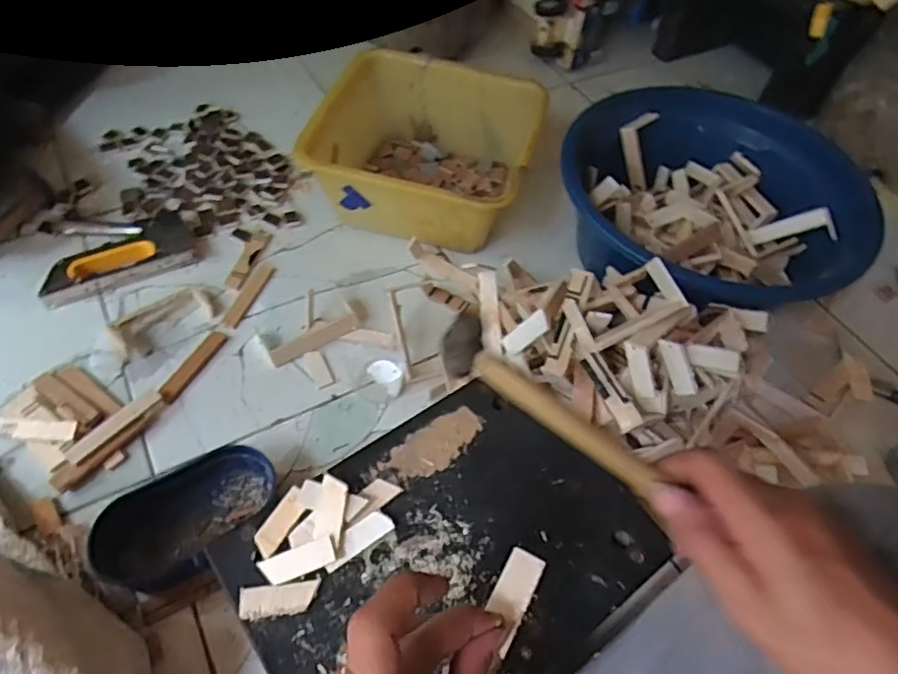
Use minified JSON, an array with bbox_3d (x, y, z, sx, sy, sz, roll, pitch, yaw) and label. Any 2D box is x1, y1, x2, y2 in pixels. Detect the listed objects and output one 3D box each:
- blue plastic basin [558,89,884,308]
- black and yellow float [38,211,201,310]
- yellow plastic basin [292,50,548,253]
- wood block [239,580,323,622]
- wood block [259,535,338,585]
[{"bbox_3d":[0.312,-0.158,0.743,0.346,0.130,0.346,3,54,-4],"label":"blue plastic basin"},{"bbox_3d":[-0.398,-0.092,0.724,0.175,0.023,0.076,-29,62,-24],"label":"black and yellow float"},{"bbox_3d":[-0.035,-0.241,0.805,0.274,0.135,0.257,3,54,-4],"label":"yellow plastic basin"},{"bbox_3d":[-0.114,0.176,0.404,0.051,0.004,0.021,-4,54,-8],"label":"wood block"},{"bbox_3d":[-0.104,0.155,0.417,0.052,0.008,0.020,-19,57,-2],"label":"wood block"}]

